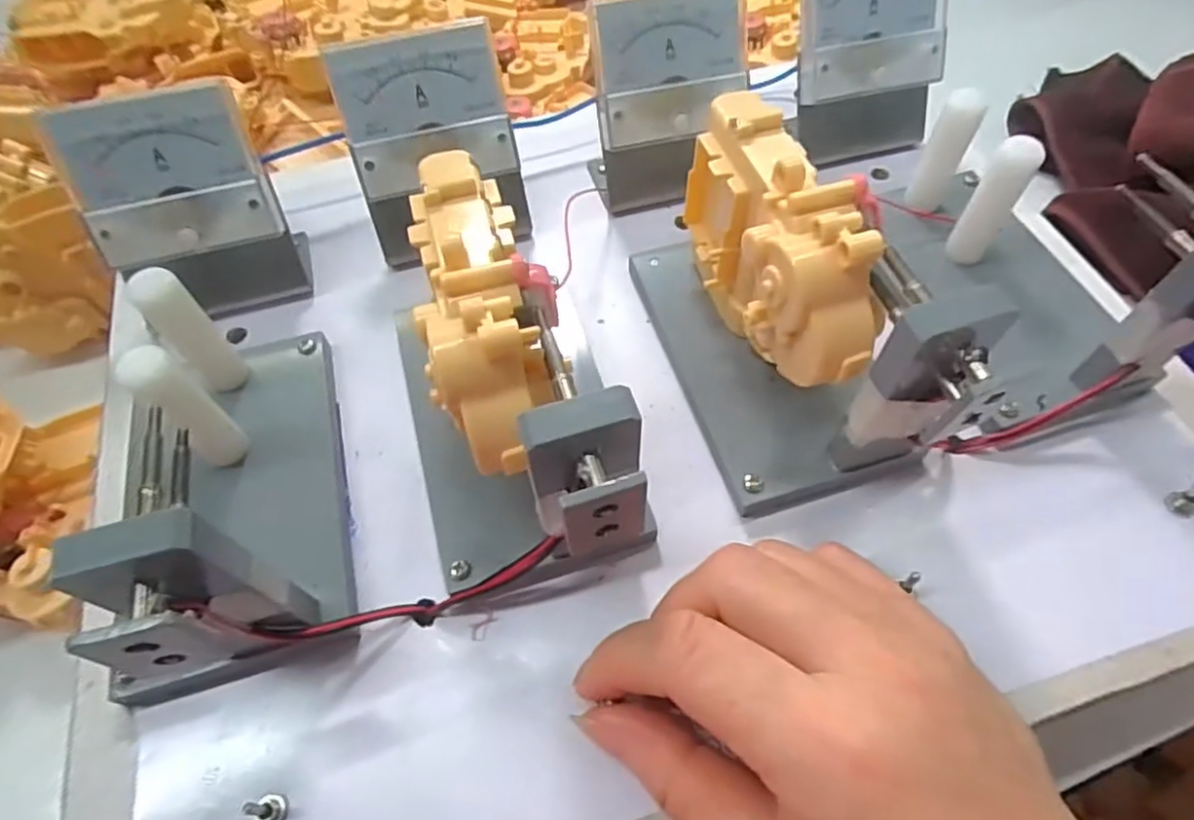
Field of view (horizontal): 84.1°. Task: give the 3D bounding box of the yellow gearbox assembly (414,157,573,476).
[{"bbox_3d":[-0.033,-0.034,0.192,0.035,0.033,0.096,-14,59,-7],"label":"yellow gearbox assembly"}]

